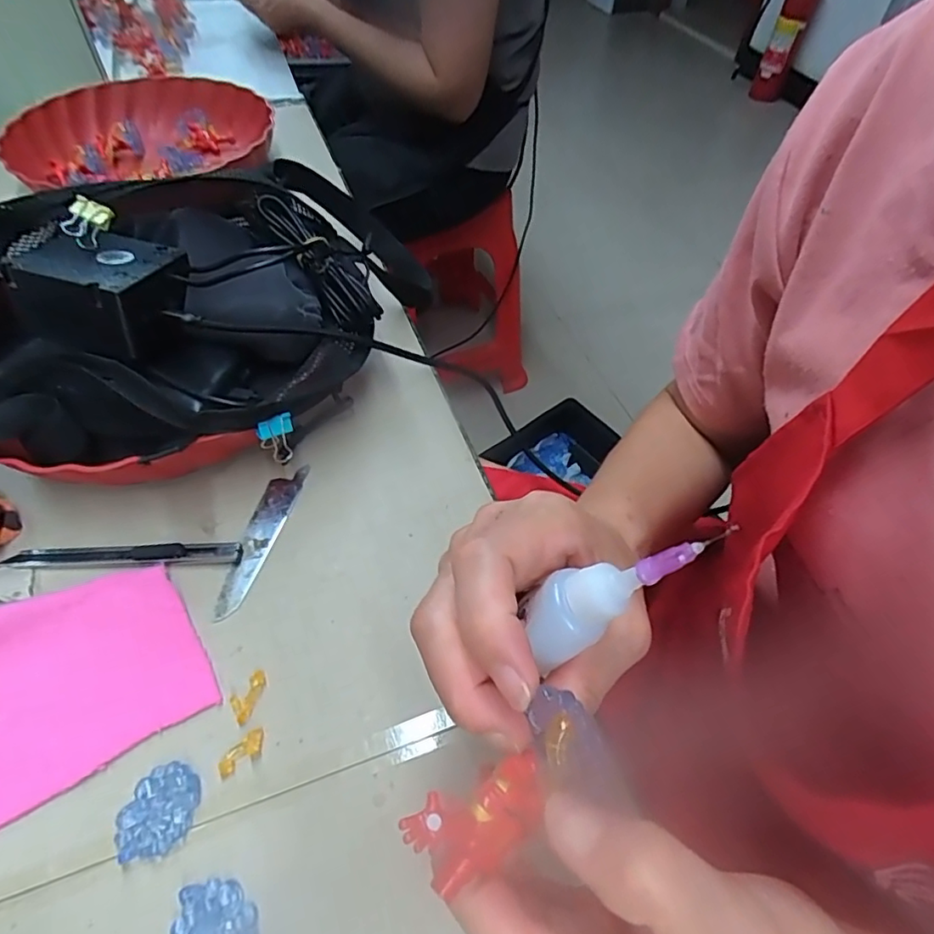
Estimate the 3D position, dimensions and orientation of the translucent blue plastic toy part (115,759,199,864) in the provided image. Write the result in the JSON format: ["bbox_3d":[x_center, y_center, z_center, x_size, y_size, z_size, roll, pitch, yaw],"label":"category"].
[{"bbox_3d":[-0.136,0.151,0.249,0.031,0.004,0.037,15,54,9],"label":"translucent blue plastic toy part"}]

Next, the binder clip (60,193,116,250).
[{"bbox_3d":[-0.234,-0.151,0.351,0.020,0.020,0.027,39,76,-8],"label":"binder clip"}]

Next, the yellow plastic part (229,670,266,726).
[{"bbox_3d":[-0.109,0.112,0.281,0.012,0.004,0.025,17,54,10],"label":"yellow plastic part"}]

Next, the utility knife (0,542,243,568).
[{"bbox_3d":[-0.195,0.049,0.320,0.129,0.005,0.013,-2,53,-3],"label":"utility knife"}]

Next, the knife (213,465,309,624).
[{"bbox_3d":[-0.123,0.041,0.336,0.021,0.004,0.102,12,54,5],"label":"knife"}]

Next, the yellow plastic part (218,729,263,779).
[{"bbox_3d":[-0.105,0.133,0.265,0.023,0.004,0.011,-35,62,-25],"label":"yellow plastic part"}]

